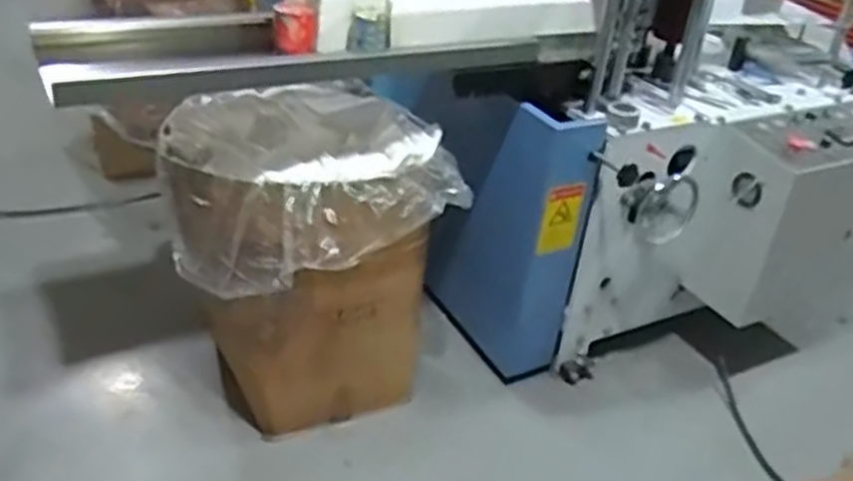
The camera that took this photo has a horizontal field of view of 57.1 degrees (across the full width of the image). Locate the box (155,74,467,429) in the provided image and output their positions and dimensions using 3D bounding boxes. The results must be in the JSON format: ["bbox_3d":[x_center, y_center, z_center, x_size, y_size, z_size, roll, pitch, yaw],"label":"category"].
[{"bbox_3d":[-0.304,0.046,1.924,0.571,0.674,0.585,-10,35,-24],"label":"box"}]

